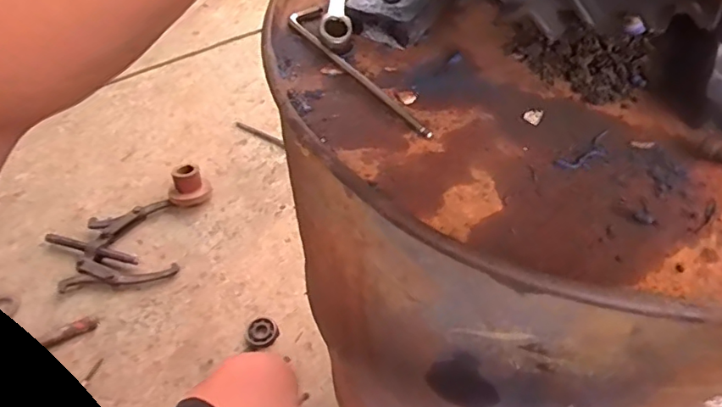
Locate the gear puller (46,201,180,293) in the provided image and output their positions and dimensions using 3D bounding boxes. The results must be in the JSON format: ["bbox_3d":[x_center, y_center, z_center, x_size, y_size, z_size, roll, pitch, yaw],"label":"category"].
[{"bbox_3d":[-0.671,0.131,1.402,0.346,0.038,0.260,-14,51,-9],"label":"gear puller"}]

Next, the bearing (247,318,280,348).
[{"bbox_3d":[-0.227,0.303,1.225,0.073,0.024,0.078,-1,50,2],"label":"bearing"}]

